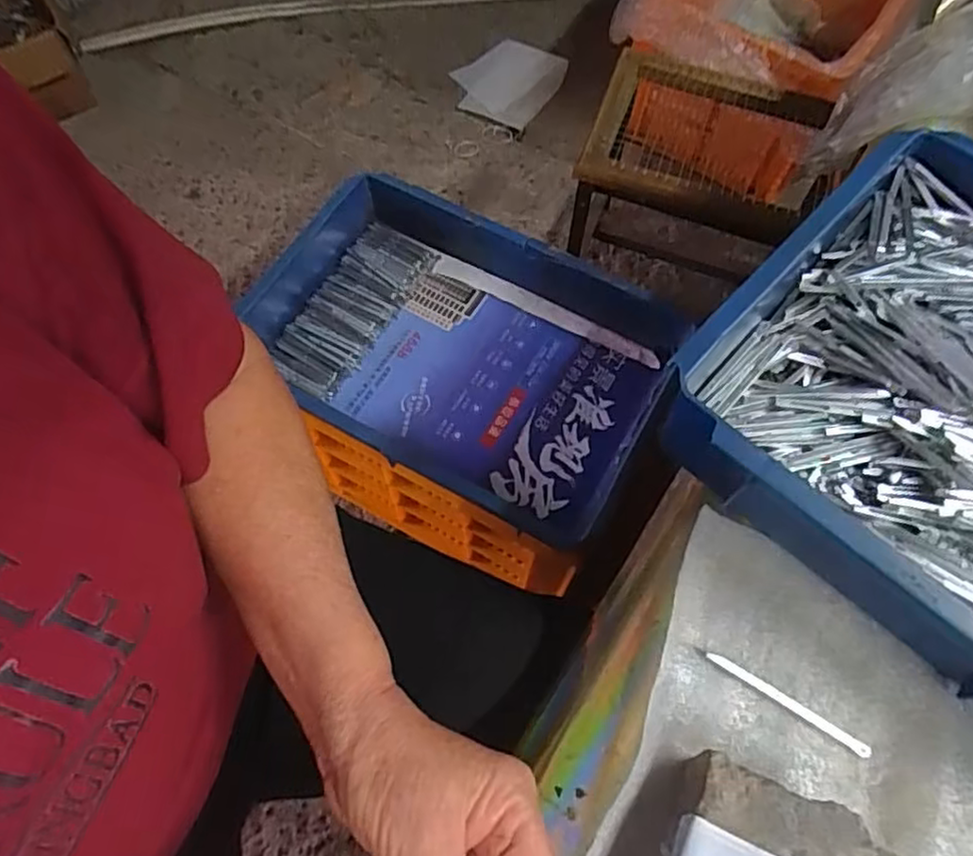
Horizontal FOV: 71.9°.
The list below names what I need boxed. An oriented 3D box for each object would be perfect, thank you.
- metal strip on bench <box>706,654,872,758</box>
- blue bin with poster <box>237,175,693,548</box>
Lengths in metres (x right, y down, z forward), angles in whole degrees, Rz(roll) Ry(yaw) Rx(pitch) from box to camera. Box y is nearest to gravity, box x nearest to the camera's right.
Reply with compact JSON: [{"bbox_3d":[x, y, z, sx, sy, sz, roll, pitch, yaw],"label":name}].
[{"bbox_3d":[0.156,0.142,0.348,0.088,0.004,0.007,31,67,13],"label":"metal strip on bench"},{"bbox_3d":[-0.039,-0.083,0.728,0.438,0.088,0.285,22,66,9],"label":"blue bin with poster"}]

